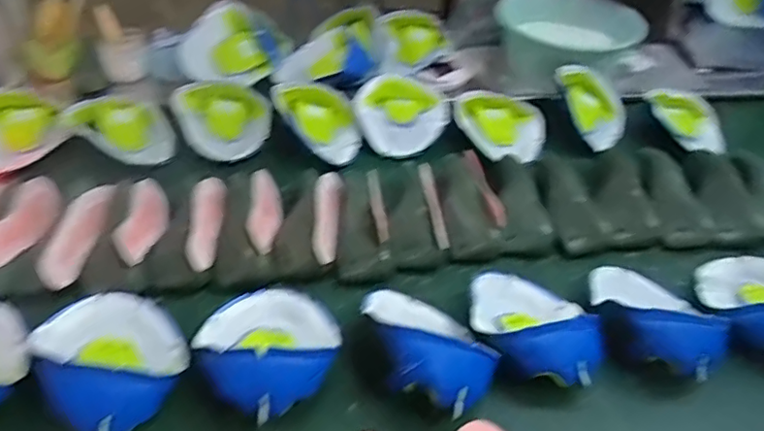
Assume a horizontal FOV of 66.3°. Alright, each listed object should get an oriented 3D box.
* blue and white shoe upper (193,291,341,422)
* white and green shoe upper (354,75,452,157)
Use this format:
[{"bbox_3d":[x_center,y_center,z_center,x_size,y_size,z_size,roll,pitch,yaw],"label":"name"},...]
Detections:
[{"bbox_3d":[-0.133,0.150,0.703,0.163,0.067,0.171,4,42,-4],"label":"blue and white shoe upper"},{"bbox_3d":[0.038,-0.197,1.126,0.179,0.087,0.155,5,42,-3],"label":"white and green shoe upper"}]

